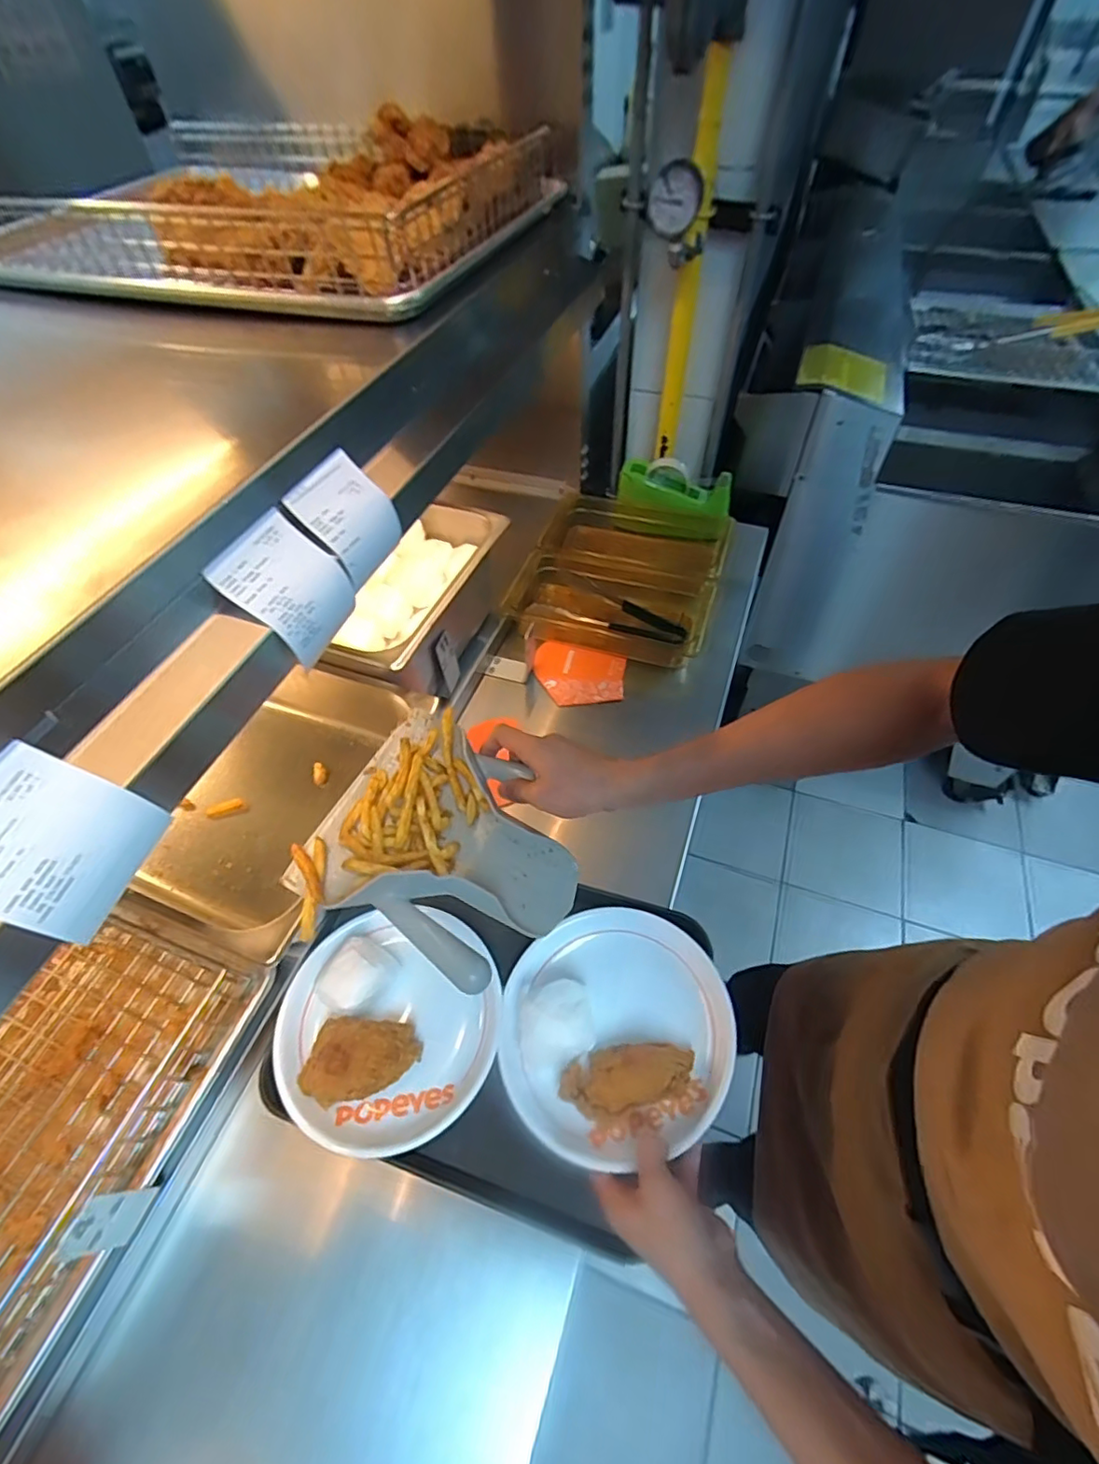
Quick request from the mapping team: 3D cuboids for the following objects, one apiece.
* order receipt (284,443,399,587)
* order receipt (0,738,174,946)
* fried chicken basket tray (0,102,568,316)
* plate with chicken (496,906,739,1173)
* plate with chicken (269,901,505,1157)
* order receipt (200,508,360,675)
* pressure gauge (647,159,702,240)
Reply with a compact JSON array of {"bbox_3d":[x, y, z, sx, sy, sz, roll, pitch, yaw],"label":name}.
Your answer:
[{"bbox_3d":[-0.162,-0.173,0.460,0.015,0.080,0.078,-13,42,44],"label":"order receipt"},{"bbox_3d":[-0.262,0.057,0.298,0.012,0.087,0.081,-17,43,46],"label":"order receipt"},{"bbox_3d":[-0.339,-0.655,0.692,0.626,0.091,0.492,14,56,12],"label":"fried chicken basket tray"},{"bbox_3d":[0.062,0.274,0.543,0.216,0.042,0.205,-1,54,1],"label":"plate with chicken"},{"bbox_3d":[-0.157,0.287,0.570,0.207,0.056,0.213,-1,54,1],"label":"plate with chicken"},{"bbox_3d":[-0.192,-0.108,0.421,0.055,0.071,0.079,12,55,11],"label":"order receipt"},{"bbox_3d":[0.156,-0.660,0.706,0.067,0.073,0.032,5,54,5],"label":"pressure gauge"}]

